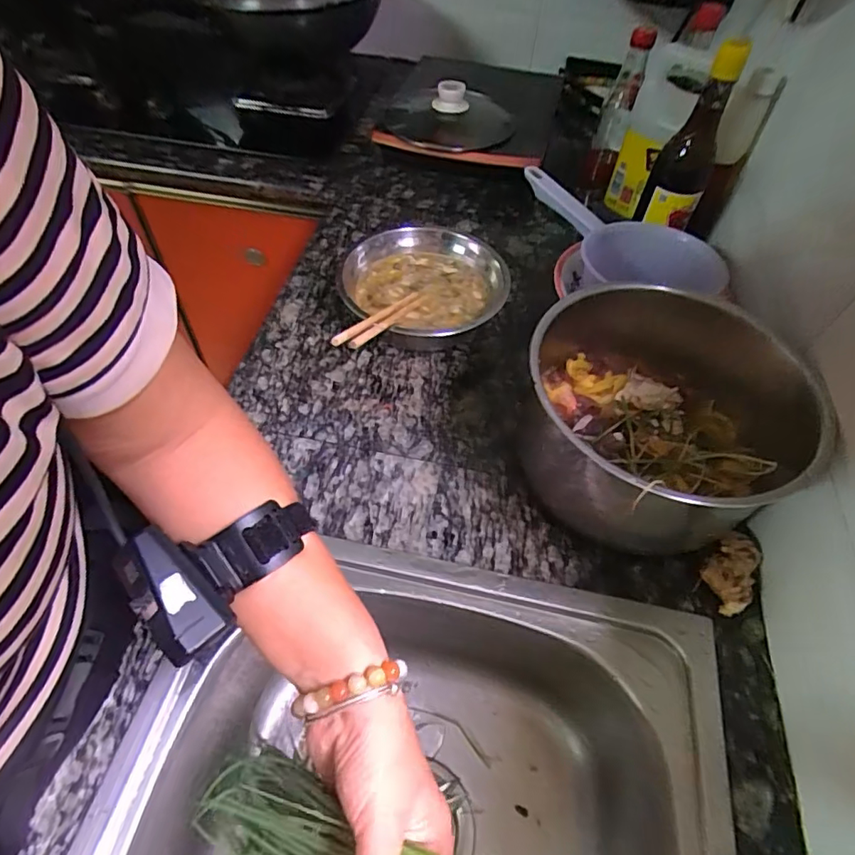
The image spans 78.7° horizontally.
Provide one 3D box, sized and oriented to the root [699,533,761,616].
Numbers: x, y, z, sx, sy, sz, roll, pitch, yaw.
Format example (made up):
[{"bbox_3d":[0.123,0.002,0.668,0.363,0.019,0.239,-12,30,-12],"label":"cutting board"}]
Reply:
[{"bbox_3d":[0.263,0.123,0.449,0.039,0.024,0.065,37,60,21],"label":"root"}]

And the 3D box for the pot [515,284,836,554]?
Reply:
[{"bbox_3d":[0.209,-0.005,0.474,0.244,0.133,0.239,2,53,-2],"label":"pot"}]

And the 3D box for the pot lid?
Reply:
[{"bbox_3d":[0.029,-0.500,0.816,0.207,0.067,0.199,2,53,-2],"label":"pot lid"}]

